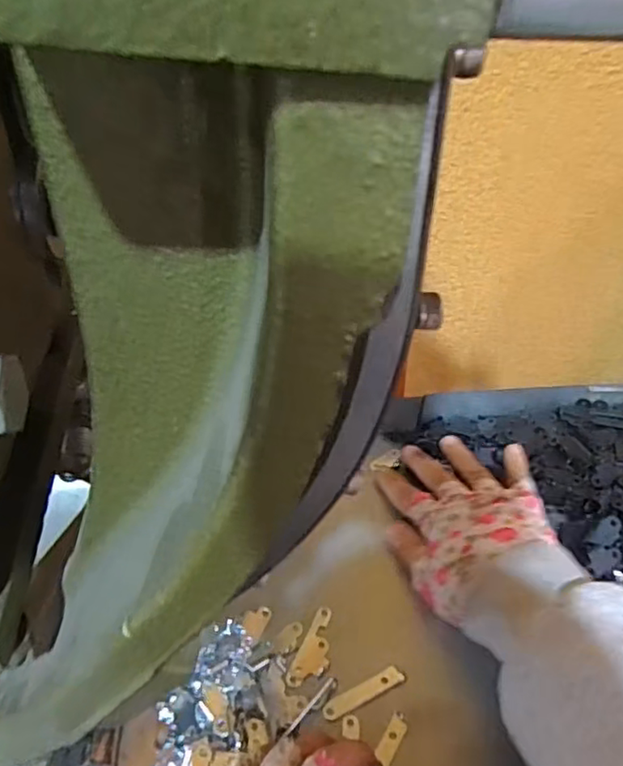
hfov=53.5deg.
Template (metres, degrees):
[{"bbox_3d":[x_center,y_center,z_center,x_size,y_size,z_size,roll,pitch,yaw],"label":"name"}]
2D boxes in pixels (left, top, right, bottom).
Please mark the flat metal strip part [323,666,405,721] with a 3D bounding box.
[{"bbox_3d":[0.031,0.179,0.360,0.052,0.004,0.011,-19,46,-22],"label":"flat metal strip part"}]

